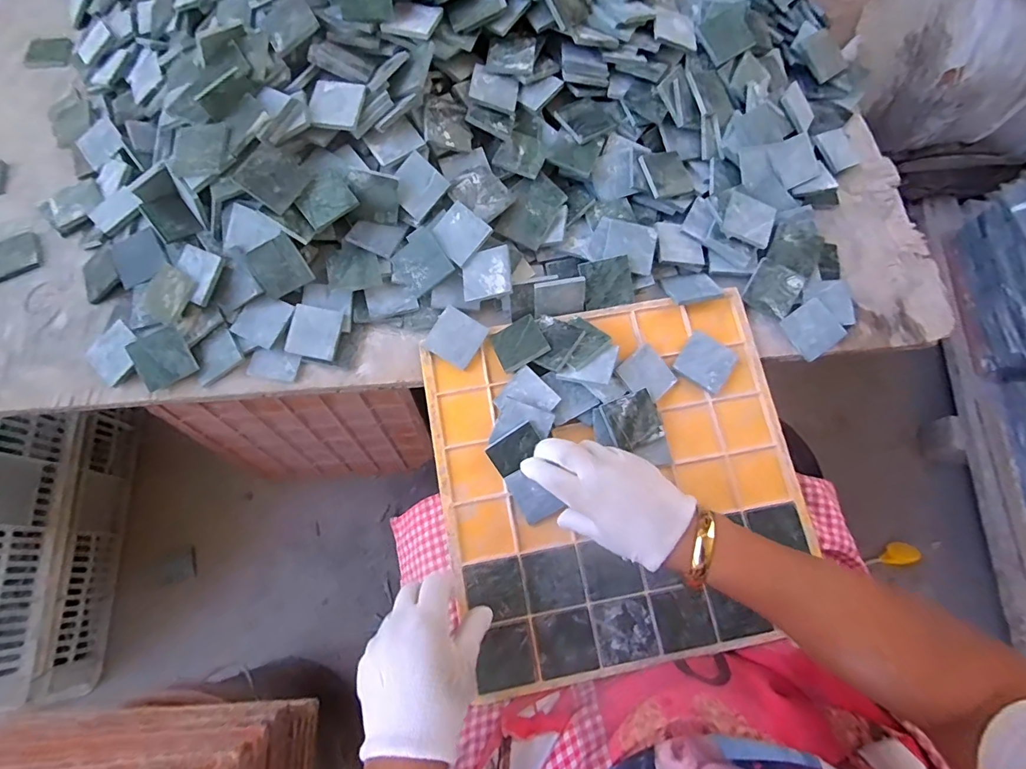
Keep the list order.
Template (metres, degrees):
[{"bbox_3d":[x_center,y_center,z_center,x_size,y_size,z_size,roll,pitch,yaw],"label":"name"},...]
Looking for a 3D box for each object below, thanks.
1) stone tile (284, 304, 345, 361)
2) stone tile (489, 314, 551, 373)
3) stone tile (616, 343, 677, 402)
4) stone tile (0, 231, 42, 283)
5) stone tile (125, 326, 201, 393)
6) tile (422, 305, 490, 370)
[{"bbox_3d":[-0.193,-0.051,0.459,0.048,0.004,0.048,12,85,1],"label":"stone tile"},{"bbox_3d":[0.005,-0.040,0.449,0.047,0.007,0.048,-31,56,6],"label":"stone tile"},{"bbox_3d":[0.128,-0.010,0.451,0.046,0.004,0.048,-35,83,-15],"label":"stone tile"},{"bbox_3d":[-0.534,-0.136,0.503,0.051,0.004,0.056,-26,73,-10],"label":"stone tile"},{"bbox_3d":[-0.332,-0.025,0.445,0.047,0.005,0.052,-29,85,-14],"label":"stone tile"},{"bbox_3d":[-0.054,-0.046,0.456,0.048,0.005,0.048,33,85,-1],"label":"tile"}]

